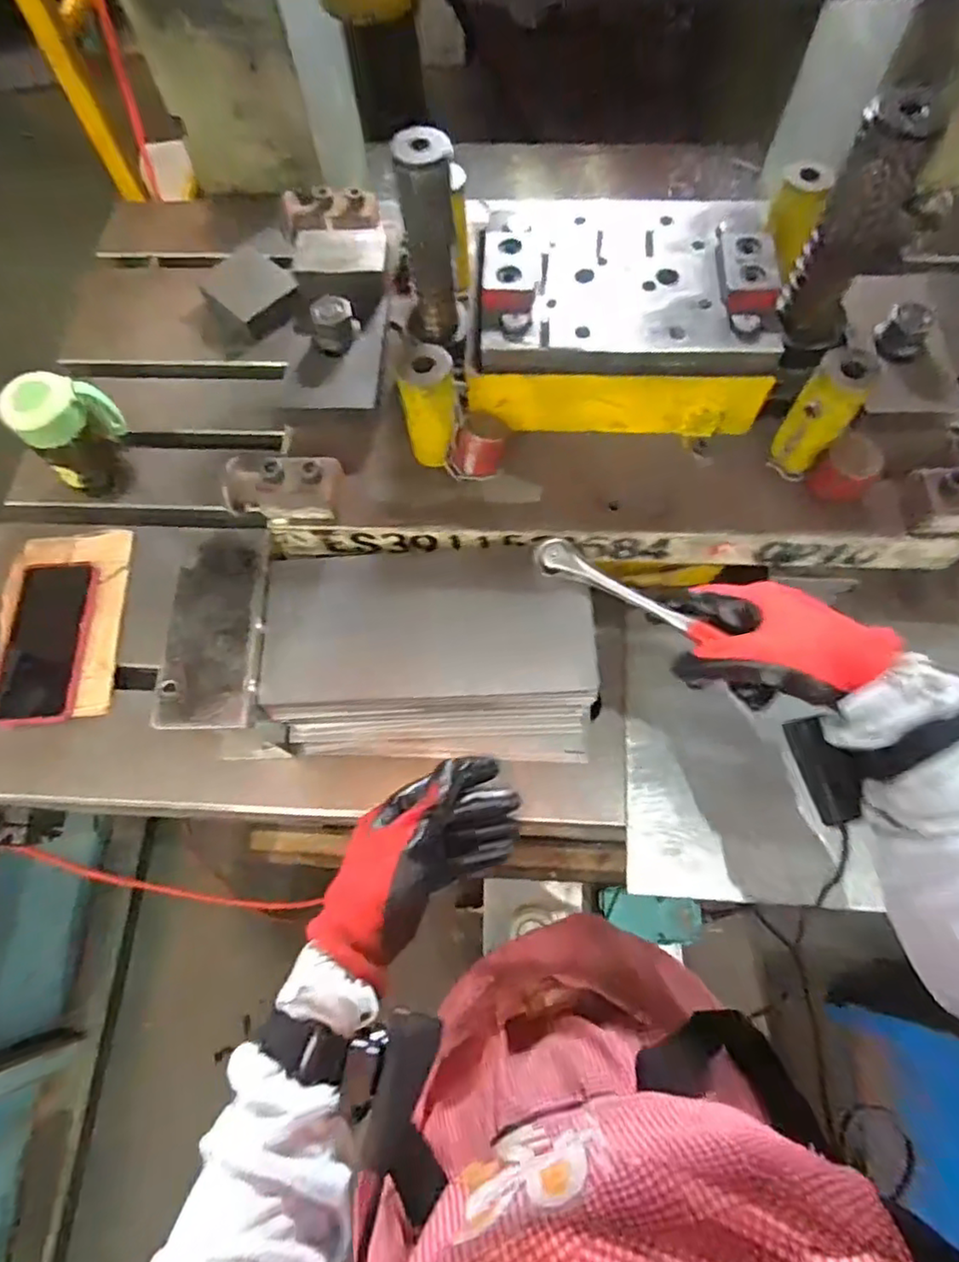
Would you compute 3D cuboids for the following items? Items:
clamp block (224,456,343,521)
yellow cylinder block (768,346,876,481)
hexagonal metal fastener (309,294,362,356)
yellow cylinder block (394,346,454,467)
[{"bbox_3d":[-0.154,-0.114,0.497,0.082,0.042,0.045,1,68,2],"label":"clamp block"},{"bbox_3d":[0.256,-0.161,0.474,0.040,0.111,0.032,35,73,15],"label":"yellow cylinder block"},{"bbox_3d":[-0.127,-0.269,0.552,0.040,0.036,0.029,-22,69,-7],"label":"hexagonal metal fastener"},{"bbox_3d":[-0.039,-0.174,0.488,0.039,0.092,0.040,-8,68,-1],"label":"yellow cylinder block"}]

